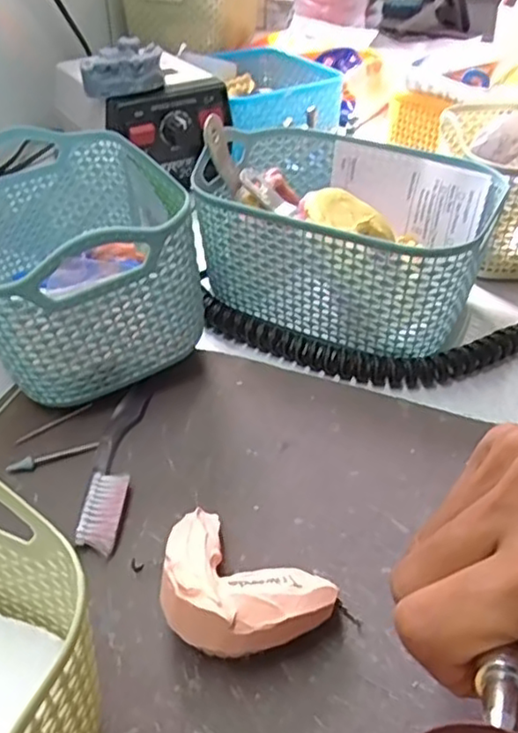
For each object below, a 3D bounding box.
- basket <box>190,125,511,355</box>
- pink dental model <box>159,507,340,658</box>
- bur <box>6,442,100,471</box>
[{"bbox_3d":[0.048,-0.077,0.395,0.167,0.081,0.120,19,43,20],"label":"basket"},{"bbox_3d":[-0.010,0.085,0.239,0.065,0.032,0.045,24,46,25],"label":"pink dental model"},{"bbox_3d":[-0.098,0.043,0.308,0.043,0.004,0.006,-15,43,-17],"label":"bur"}]

